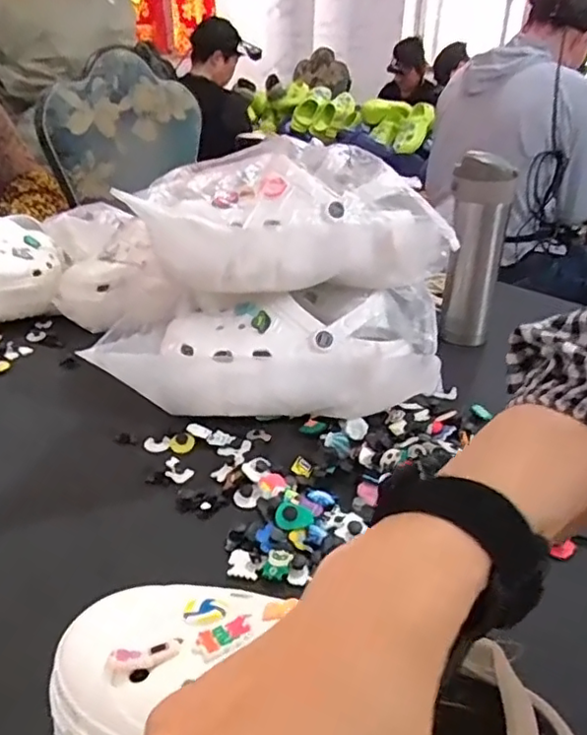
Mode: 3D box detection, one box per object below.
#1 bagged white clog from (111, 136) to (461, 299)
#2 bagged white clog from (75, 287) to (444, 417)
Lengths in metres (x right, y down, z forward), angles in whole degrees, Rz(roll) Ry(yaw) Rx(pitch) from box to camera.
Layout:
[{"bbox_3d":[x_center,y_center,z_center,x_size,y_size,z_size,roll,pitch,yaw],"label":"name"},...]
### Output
[{"bbox_3d":[0.000,-0.153,0.602,0.282,0.103,0.166,1,27,-2],"label":"bagged white clog"},{"bbox_3d":[-0.025,-0.023,0.627,0.333,0.110,0.170,5,27,6],"label":"bagged white clog"}]

